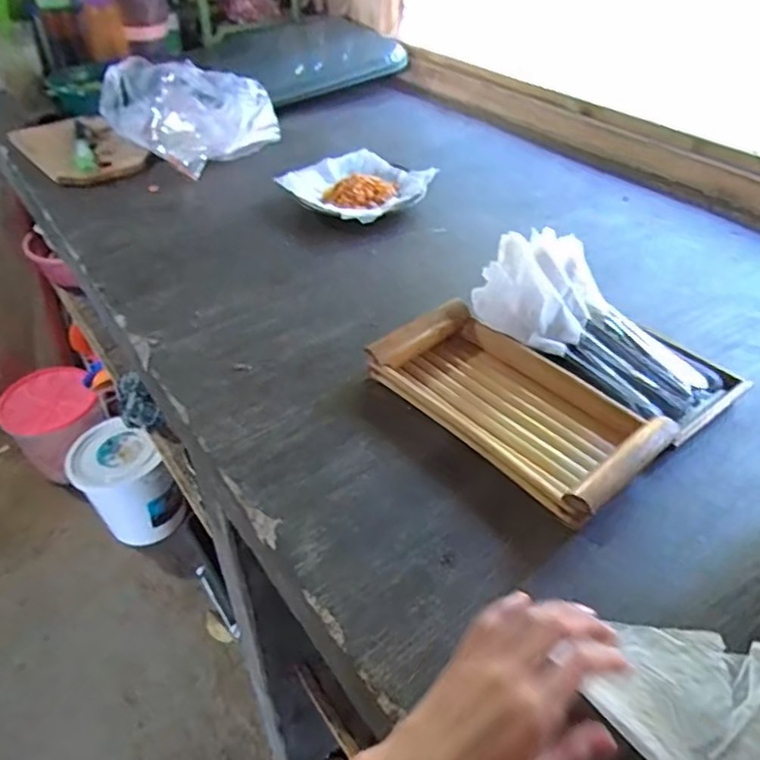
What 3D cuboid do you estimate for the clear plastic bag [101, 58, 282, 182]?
[{"bbox_3d":[-0.317,-0.451,0.999,0.229,0.113,0.202,23,47,24],"label":"clear plastic bag"}]

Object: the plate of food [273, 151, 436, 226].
[{"bbox_3d":[-0.034,-0.280,0.867,0.176,0.034,0.183,-33,52,-30],"label":"plate of food"}]

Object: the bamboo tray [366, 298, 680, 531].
[{"bbox_3d":[0.121,0.014,0.538,0.139,0.037,0.238,-32,52,-30],"label":"bamboo tray"}]

